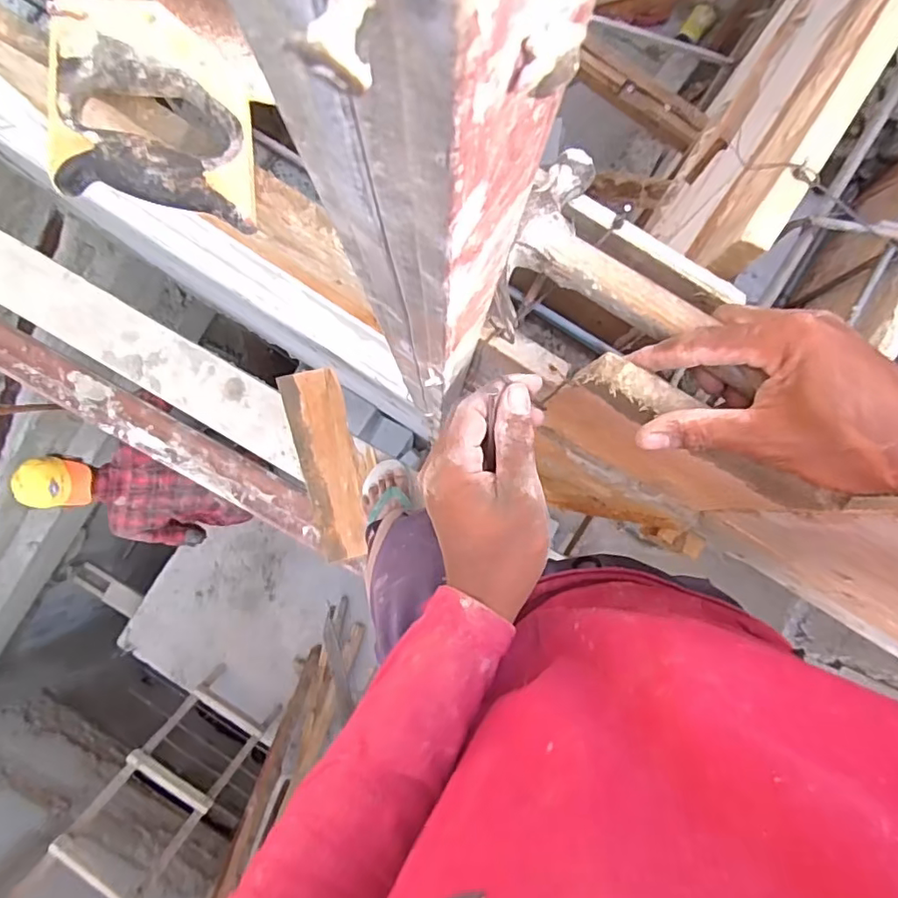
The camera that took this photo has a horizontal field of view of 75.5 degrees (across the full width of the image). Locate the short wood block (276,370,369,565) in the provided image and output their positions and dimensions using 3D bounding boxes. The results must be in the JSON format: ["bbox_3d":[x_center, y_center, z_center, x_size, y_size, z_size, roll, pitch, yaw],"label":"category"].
[{"bbox_3d":[-0.273,0.037,1.326,0.138,0.043,0.431,-13,88,-1],"label":"short wood block"}]

